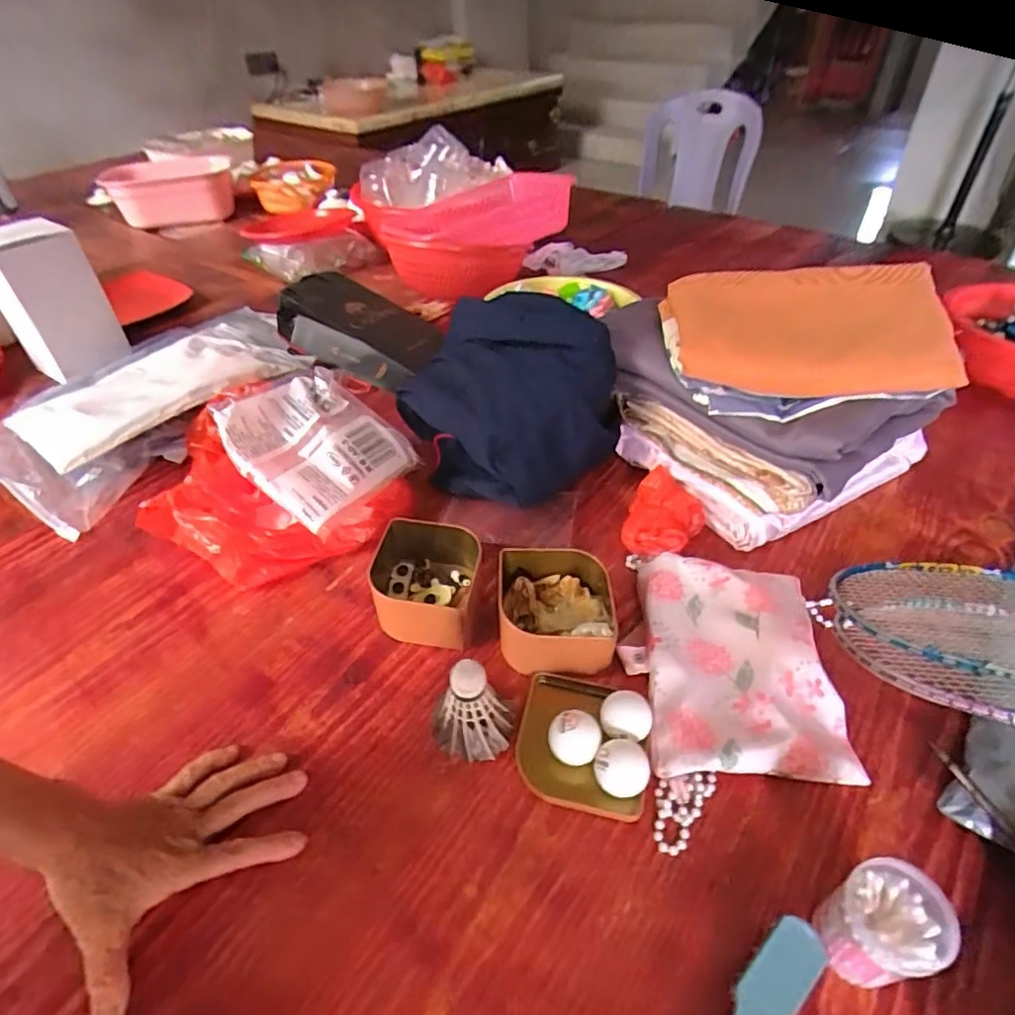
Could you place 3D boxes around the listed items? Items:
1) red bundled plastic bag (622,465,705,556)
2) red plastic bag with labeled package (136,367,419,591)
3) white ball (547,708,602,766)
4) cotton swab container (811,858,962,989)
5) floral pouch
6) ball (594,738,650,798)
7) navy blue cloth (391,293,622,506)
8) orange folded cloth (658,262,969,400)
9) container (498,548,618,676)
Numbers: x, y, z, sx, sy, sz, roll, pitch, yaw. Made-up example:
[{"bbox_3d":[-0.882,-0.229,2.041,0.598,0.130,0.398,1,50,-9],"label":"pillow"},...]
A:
[{"bbox_3d":[0.162,0.013,0.634,0.082,0.037,0.112,24,49,25],"label":"red bundled plastic bag"},{"bbox_3d":[-0.255,-0.047,0.645,0.263,0.125,0.244,-28,49,-26],"label":"red plastic bag with labeled package"},{"bbox_3d":[0.052,0.181,0.458,0.038,0.040,0.035,-1,43,1],"label":"white ball"},{"bbox_3d":[0.224,0.252,0.357,0.057,0.067,0.053,-1,43,1],"label":"cotton swab container"},{"bbox_3d":[0.191,0.126,0.511,0.166,0.042,0.205,-1,43,1],"label":"floral pouch"},{"bbox_3d":[0.085,0.195,0.443,0.038,0.035,0.034,11,44,14],"label":"ball"},{"bbox_3d":[-0.006,-0.131,0.698,0.214,0.154,0.238,-14,44,-13],"label":"navy blue cloth"},{"bbox_3d":[0.298,-0.195,0.619,0.257,0.073,0.175,10,44,13],"label":"orange folded cloth"},{"bbox_3d":[0.041,0.093,0.535,0.104,0.060,0.105,-1,43,1],"label":"container"}]

